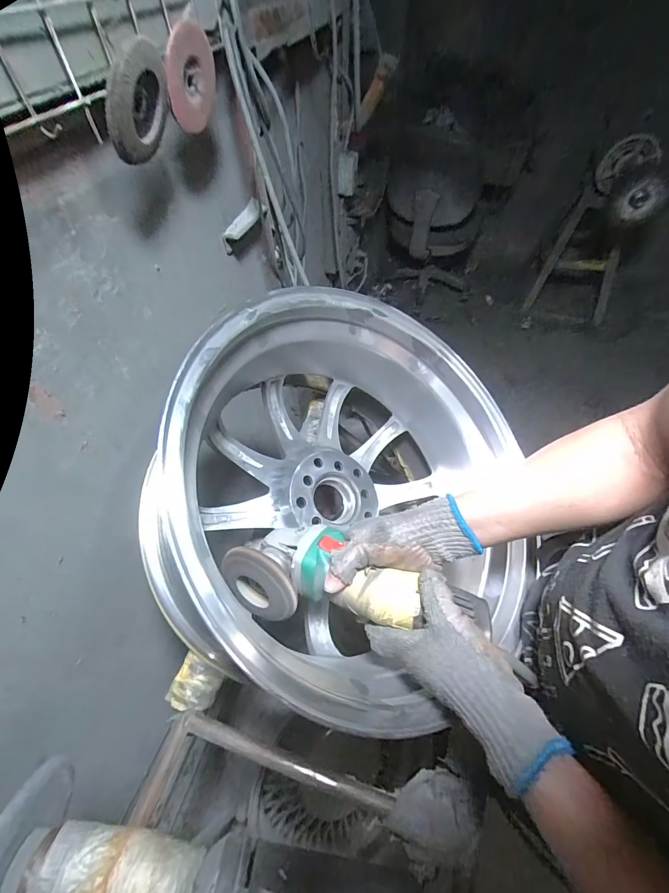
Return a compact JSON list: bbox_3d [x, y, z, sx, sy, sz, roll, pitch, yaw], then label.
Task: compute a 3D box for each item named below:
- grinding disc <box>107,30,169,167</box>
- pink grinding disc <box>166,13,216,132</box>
[{"bbox_3d":[-0.195,-0.352,0.375,0.013,0.090,0.108,20,60,-7],"label":"grinding disc"},{"bbox_3d":[-0.167,-0.435,0.435,0.009,0.099,0.085,28,78,-1],"label":"pink grinding disc"}]

